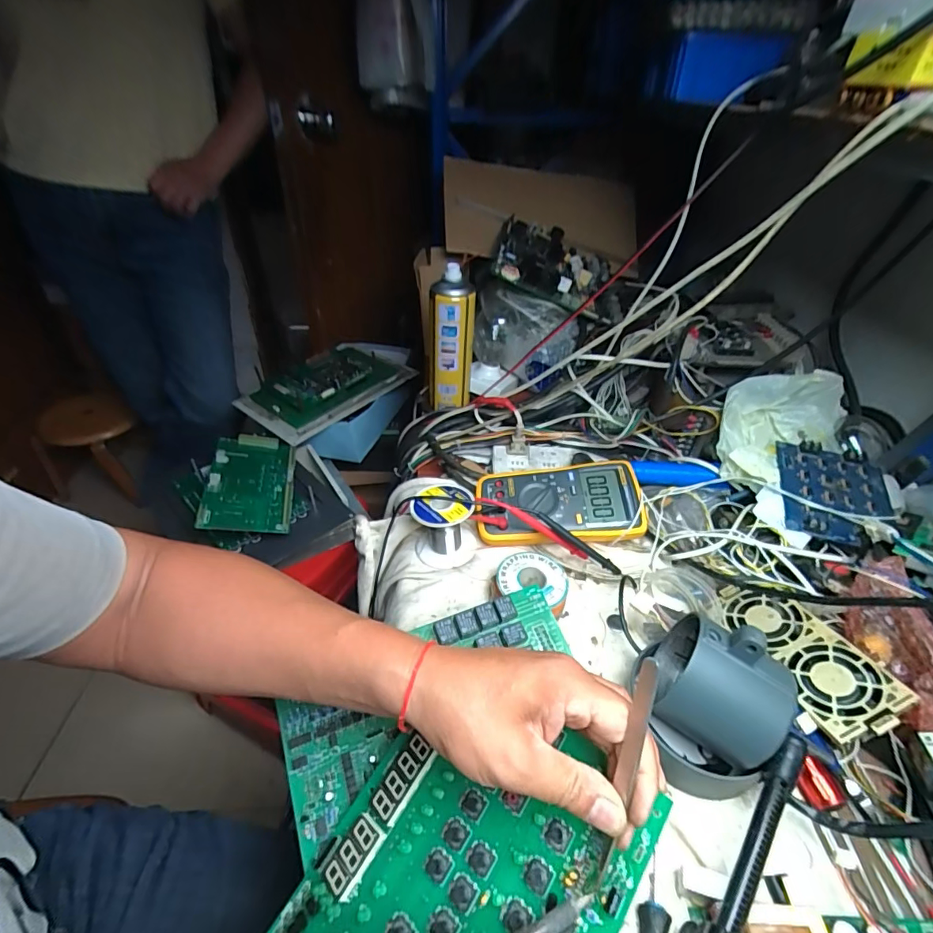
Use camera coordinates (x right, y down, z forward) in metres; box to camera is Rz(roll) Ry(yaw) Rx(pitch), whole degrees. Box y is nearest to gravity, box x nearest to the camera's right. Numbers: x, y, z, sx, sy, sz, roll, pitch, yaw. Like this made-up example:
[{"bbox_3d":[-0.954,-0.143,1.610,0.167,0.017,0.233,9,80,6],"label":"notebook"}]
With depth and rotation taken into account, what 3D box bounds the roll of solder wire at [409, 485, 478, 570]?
[{"bbox_3d":[-0.024,0.062,0.503,0.067,0.067,0.058,0,40,-1],"label":"roll of solder wire"}]

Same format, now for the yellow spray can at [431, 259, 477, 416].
[{"bbox_3d":[-0.022,-0.180,0.698,0.065,0.196,0.053,-1,40,-2],"label":"yellow spray can"}]

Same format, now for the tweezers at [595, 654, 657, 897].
[{"bbox_3d":[0.082,0.160,0.245,0.008,0.127,0.009,11,5,12],"label":"tweezers"}]

